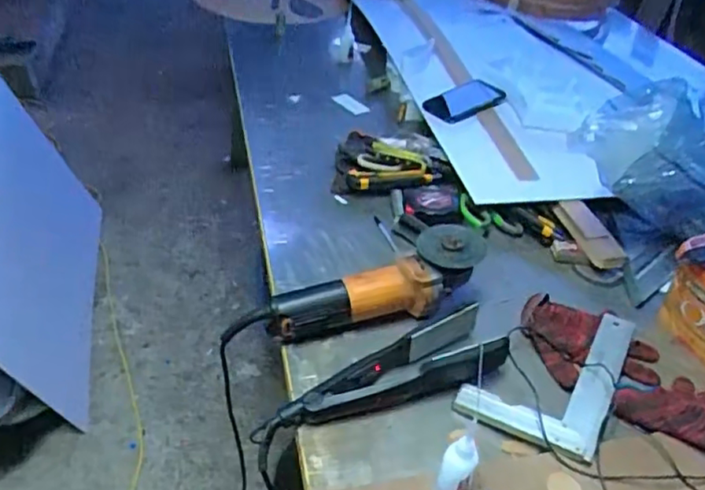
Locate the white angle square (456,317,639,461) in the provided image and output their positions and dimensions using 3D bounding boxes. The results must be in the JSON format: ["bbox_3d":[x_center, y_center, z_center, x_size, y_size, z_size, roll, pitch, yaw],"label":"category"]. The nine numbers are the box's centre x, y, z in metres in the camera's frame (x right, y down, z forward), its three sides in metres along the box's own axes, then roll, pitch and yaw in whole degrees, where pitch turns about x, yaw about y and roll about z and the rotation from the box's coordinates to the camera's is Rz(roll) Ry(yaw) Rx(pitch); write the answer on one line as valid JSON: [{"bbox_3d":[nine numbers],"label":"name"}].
[{"bbox_3d":[0.244,0.132,0.730,0.151,0.016,0.260,23,42,21],"label":"white angle square"}]

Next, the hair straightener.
[{"bbox_3d":[0.047,0.148,0.688,0.267,0.044,0.083,-16,43,-24],"label":"hair straightener"}]

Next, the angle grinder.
[{"bbox_3d":[0.038,0.056,0.763,0.283,0.077,0.098,-16,43,-23],"label":"angle grinder"}]

